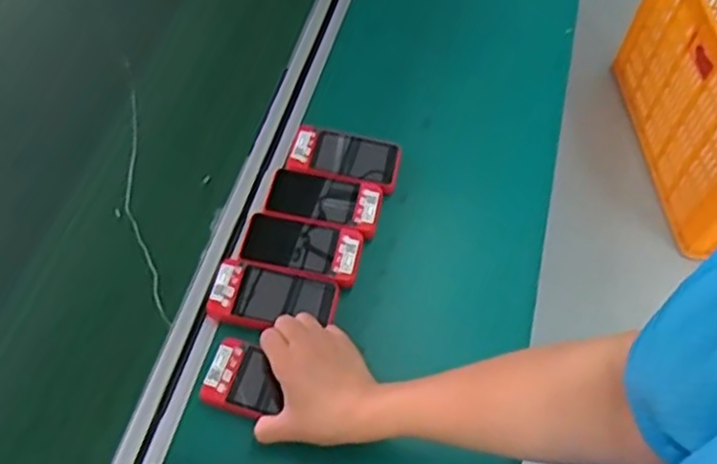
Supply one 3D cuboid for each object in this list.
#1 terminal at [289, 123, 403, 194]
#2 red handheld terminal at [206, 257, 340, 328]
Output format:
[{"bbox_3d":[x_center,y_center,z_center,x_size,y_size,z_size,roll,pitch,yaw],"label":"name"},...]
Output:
[{"bbox_3d":[-0.014,-0.085,0.797,0.119,0.013,0.064,13,58,4],"label":"terminal"},{"bbox_3d":[-0.083,0.066,0.702,0.118,0.023,0.061,10,58,3],"label":"red handheld terminal"}]

